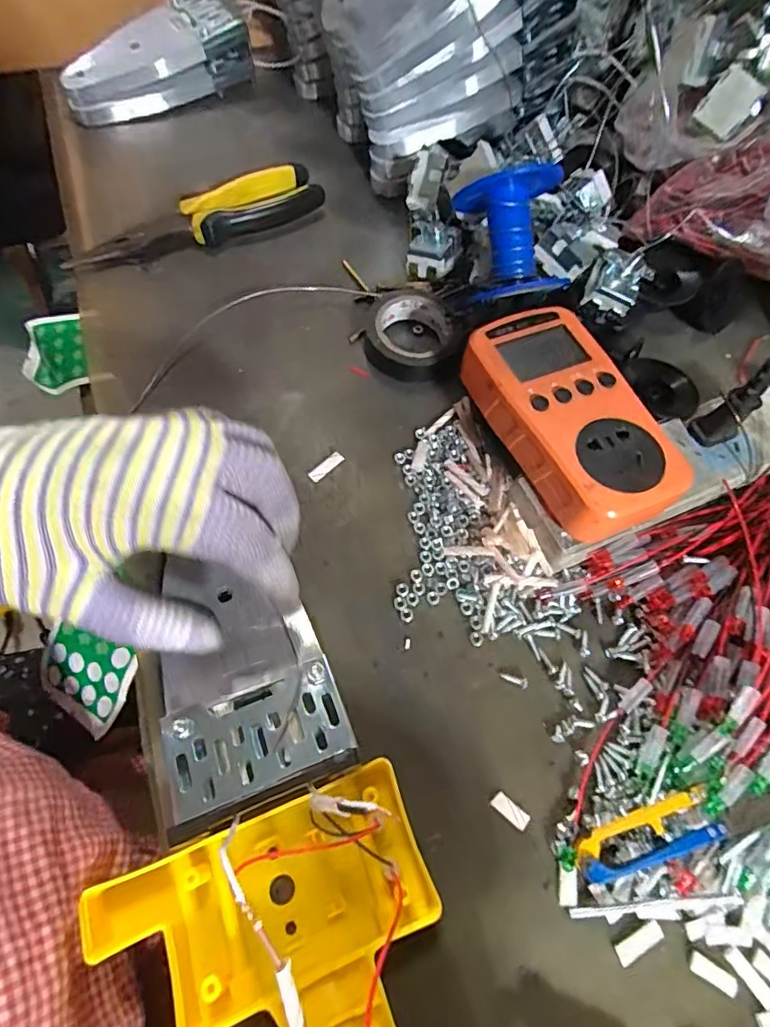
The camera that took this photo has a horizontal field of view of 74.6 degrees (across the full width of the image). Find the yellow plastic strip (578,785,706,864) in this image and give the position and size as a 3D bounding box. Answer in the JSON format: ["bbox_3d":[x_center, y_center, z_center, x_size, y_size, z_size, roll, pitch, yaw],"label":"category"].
[{"bbox_3d":[0.113,0.138,0.225,0.063,0.013,0.010,-17,67,-10],"label":"yellow plastic strip"}]

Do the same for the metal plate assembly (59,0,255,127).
[{"bbox_3d":[-0.202,-0.395,0.448,0.164,0.062,0.048,-27,69,-14],"label":"metal plate assembly"}]

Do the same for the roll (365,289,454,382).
[{"bbox_3d":[0.016,-0.120,0.340,0.055,0.021,0.057,-4,66,-4],"label":"roll"}]

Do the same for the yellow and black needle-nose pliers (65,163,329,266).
[{"bbox_3d":[-0.137,-0.217,0.378,0.186,0.022,0.039,-30,70,-15],"label":"yellow and black needle-nose pliers"}]

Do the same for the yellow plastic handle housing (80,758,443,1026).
[{"bbox_3d":[-0.030,0.193,0.182,0.125,0.038,0.154,-19,68,-11],"label":"yellow plastic handle housing"}]

